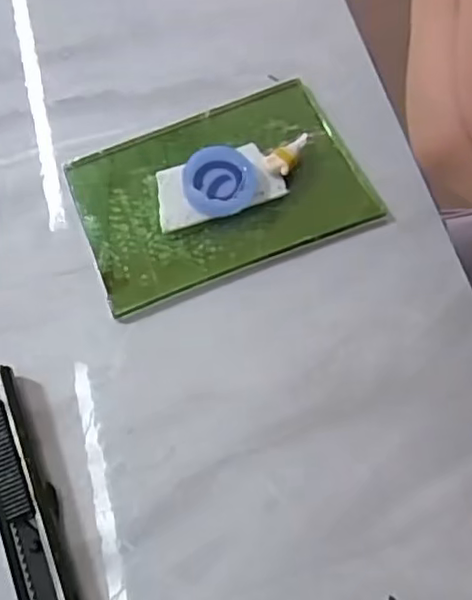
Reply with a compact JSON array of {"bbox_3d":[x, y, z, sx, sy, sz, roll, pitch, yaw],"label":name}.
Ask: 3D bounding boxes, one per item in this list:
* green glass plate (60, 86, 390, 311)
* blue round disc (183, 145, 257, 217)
[{"bbox_3d":[-0.006,-0.042,0.226,0.103,0.006,0.067,-21,70,-11],"label":"green glass plate"},{"bbox_3d":[-0.006,-0.043,0.220,0.026,0.008,0.027,1,67,-2],"label":"blue round disc"}]

